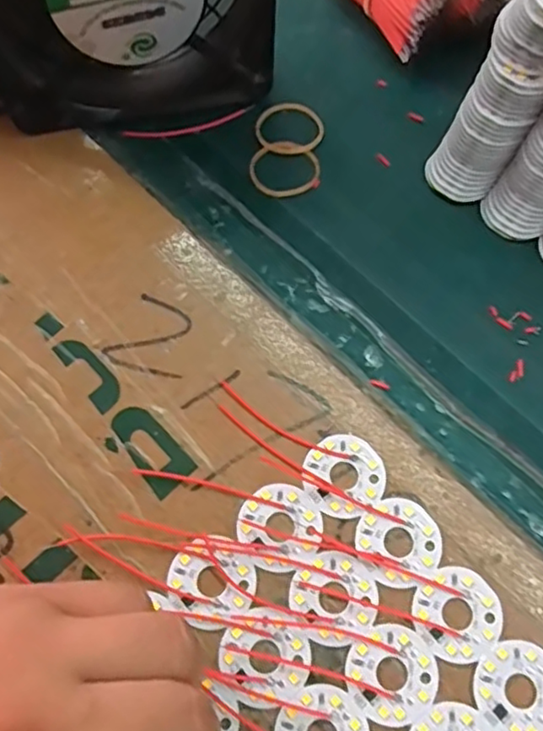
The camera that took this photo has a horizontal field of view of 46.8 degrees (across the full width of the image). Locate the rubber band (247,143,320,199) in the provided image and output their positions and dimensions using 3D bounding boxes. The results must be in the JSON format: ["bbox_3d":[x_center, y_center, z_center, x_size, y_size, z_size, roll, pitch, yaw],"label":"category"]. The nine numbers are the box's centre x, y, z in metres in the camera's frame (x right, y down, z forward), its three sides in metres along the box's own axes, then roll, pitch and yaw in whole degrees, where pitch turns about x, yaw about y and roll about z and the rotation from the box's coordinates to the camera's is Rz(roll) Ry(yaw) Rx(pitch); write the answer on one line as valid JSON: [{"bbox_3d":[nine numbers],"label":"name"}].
[{"bbox_3d":[0.006,-0.091,0.289,0.032,0.004,0.029,-2,69,-2],"label":"rubber band"}]

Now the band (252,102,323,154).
[{"bbox_3d":[0.008,-0.113,0.296,0.031,0.004,0.030,0,69,-1],"label":"band"}]

